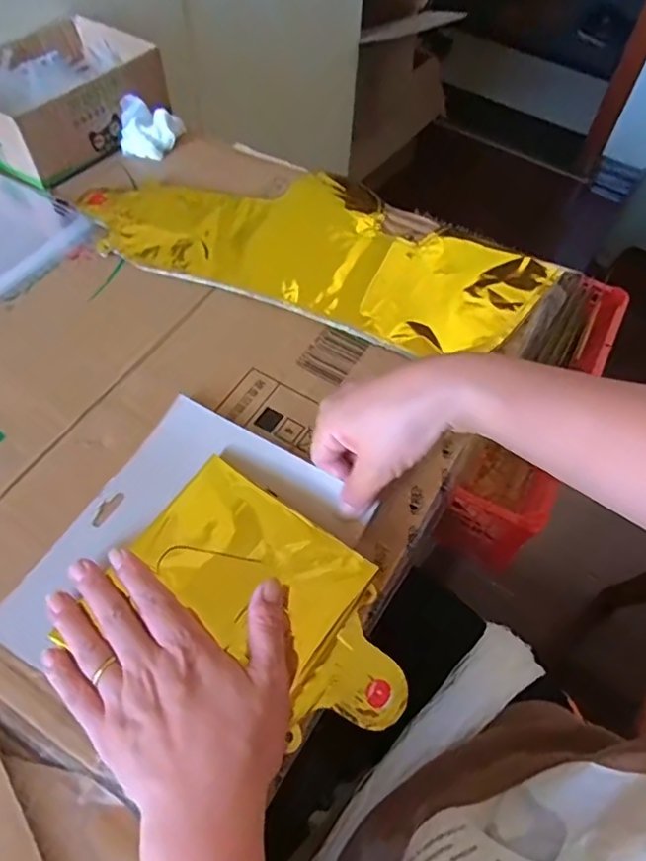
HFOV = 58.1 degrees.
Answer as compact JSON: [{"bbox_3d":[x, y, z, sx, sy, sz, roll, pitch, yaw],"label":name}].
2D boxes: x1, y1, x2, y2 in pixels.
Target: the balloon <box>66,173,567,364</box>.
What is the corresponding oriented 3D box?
[{"bbox_3d":[-0.004,-0.176,0.526,0.396,0.011,0.176,20,59,10],"label":"balloon"}]

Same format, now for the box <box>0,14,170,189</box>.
[{"bbox_3d":[-0.262,-0.339,0.589,0.141,0.063,0.191,30,61,16],"label":"box"}]

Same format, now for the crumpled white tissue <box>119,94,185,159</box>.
[{"bbox_3d":[-0.174,-0.307,0.586,0.058,0.037,0.041,-1,57,-3],"label":"crumpled white tissue"}]

